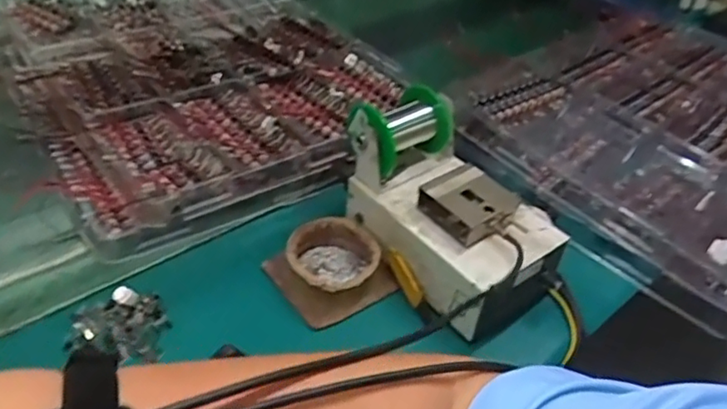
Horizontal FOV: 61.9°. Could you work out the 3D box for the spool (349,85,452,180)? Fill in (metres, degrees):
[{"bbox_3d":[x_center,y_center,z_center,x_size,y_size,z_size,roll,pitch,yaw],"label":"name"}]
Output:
[{"bbox_3d":[0.033,-0.069,0.560,0.062,0.058,0.091,34,47,28],"label":"spool"}]

